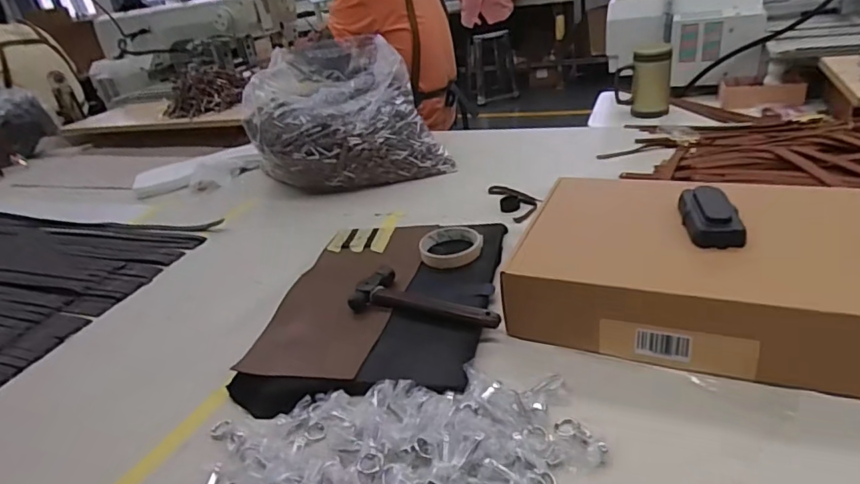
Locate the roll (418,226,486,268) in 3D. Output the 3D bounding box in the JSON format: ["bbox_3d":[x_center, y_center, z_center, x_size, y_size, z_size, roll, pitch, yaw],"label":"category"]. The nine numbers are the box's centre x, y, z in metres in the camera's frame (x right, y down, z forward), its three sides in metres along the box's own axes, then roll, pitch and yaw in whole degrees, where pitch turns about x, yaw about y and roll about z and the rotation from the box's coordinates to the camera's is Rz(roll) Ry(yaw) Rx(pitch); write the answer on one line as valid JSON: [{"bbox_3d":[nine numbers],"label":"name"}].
[{"bbox_3d":[0.027,0.006,0.760,0.087,0.026,0.087,-6,29,3],"label":"roll"}]

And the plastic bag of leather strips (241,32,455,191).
[{"bbox_3d":[-0.182,-0.286,1.153,0.364,0.199,0.385,-13,29,-6],"label":"plastic bag of leather strips"}]

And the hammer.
[{"bbox_3d":[-0.001,0.069,0.650,0.190,0.026,0.065,7,32,25],"label":"hammer"}]

